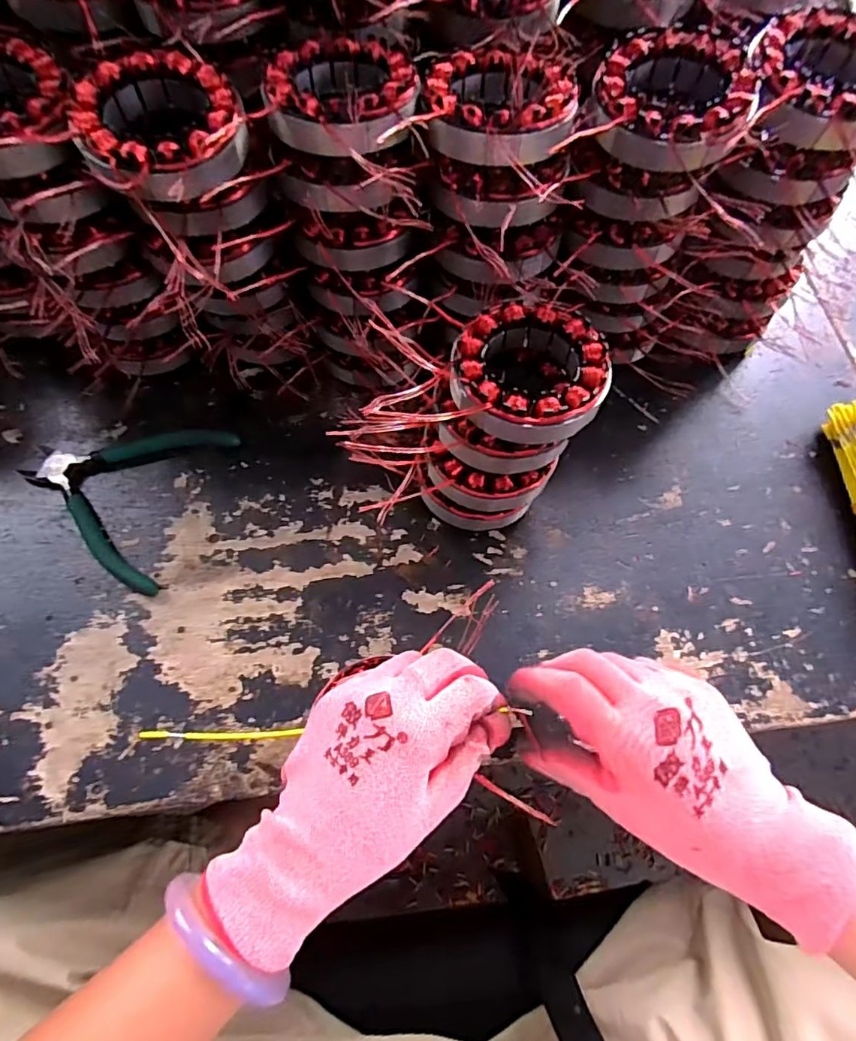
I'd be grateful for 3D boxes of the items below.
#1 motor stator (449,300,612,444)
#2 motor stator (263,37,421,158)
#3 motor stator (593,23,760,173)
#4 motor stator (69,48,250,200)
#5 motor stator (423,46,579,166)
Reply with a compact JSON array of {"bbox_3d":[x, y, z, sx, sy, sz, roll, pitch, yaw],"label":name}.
[{"bbox_3d":[0.058,-0.086,0.301,0.085,0.029,0.087,1,67,-2],"label":"motor stator"},{"bbox_3d":[-0.049,-0.240,0.296,0.083,0.027,0.085,1,67,-2],"label":"motor stator"},{"bbox_3d":[0.138,-0.236,0.298,0.085,0.028,0.099,6,67,0],"label":"motor stator"},{"bbox_3d":[-0.143,-0.212,0.282,0.084,0.027,0.085,1,67,-2],"label":"motor stator"},{"bbox_3d":[0.043,-0.241,0.298,0.083,0.023,0.090,1,67,-2],"label":"motor stator"}]

